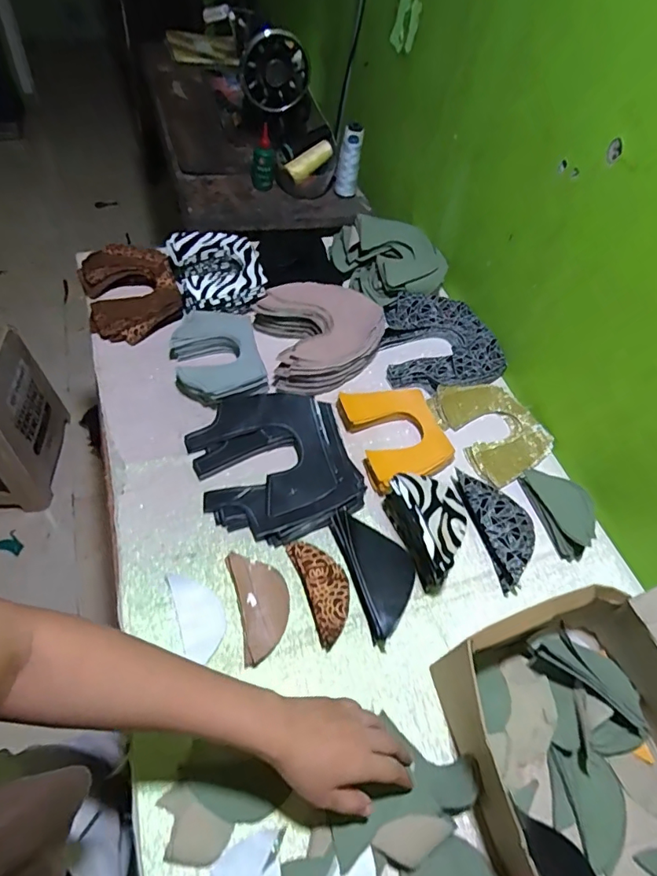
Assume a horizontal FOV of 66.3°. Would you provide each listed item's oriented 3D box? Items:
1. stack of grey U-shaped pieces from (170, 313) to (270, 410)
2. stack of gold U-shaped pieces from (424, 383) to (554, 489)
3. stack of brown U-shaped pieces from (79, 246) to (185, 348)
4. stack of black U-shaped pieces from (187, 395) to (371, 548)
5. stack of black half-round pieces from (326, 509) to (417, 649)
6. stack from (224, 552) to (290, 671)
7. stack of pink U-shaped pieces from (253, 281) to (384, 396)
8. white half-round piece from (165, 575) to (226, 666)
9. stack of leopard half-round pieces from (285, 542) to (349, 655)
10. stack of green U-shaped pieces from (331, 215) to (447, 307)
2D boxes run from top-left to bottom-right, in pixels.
[{"bbox_3d":[-0.162,-0.119,0.730,0.122,0.041,0.164,-11,58,-17],"label":"stack of grey U-shaped pieces"},{"bbox_3d":[0.241,-0.018,0.739,0.141,0.028,0.163,-24,62,-24],"label":"stack of gold U-shaped pieces"},{"bbox_3d":[-0.308,-0.228,0.790,0.137,0.044,0.180,-15,59,-20],"label":"stack of brown U-shaped pieces"},{"bbox_3d":[-0.068,0.030,0.639,0.188,0.025,0.201,-12,58,-18],"label":"stack of black U-shaped pieces"},{"bbox_3d":[0.059,0.142,0.572,0.075,0.033,0.146,-13,58,-19],"label":"stack of black half-round pieces"},{"bbox_3d":[-0.071,0.179,0.546,0.057,0.014,0.116,-9,57,-16],"label":"stack"},{"bbox_3d":[-0.018,-0.164,0.772,0.193,0.056,0.178,-24,63,-25],"label":"stack of pink U-shaped pieces"},{"bbox_3d":[-0.137,0.186,0.533,0.046,0.010,0.097,-14,59,-19],"label":"white half-round piece"},{"bbox_3d":[-0.005,0.166,0.565,0.049,0.016,0.121,-14,59,-19],"label":"stack of leopard half-round pieces"},{"bbox_3d":[0.116,-0.314,0.883,0.176,0.063,0.169,-16,59,-20],"label":"stack of green U-shaped pieces"}]

